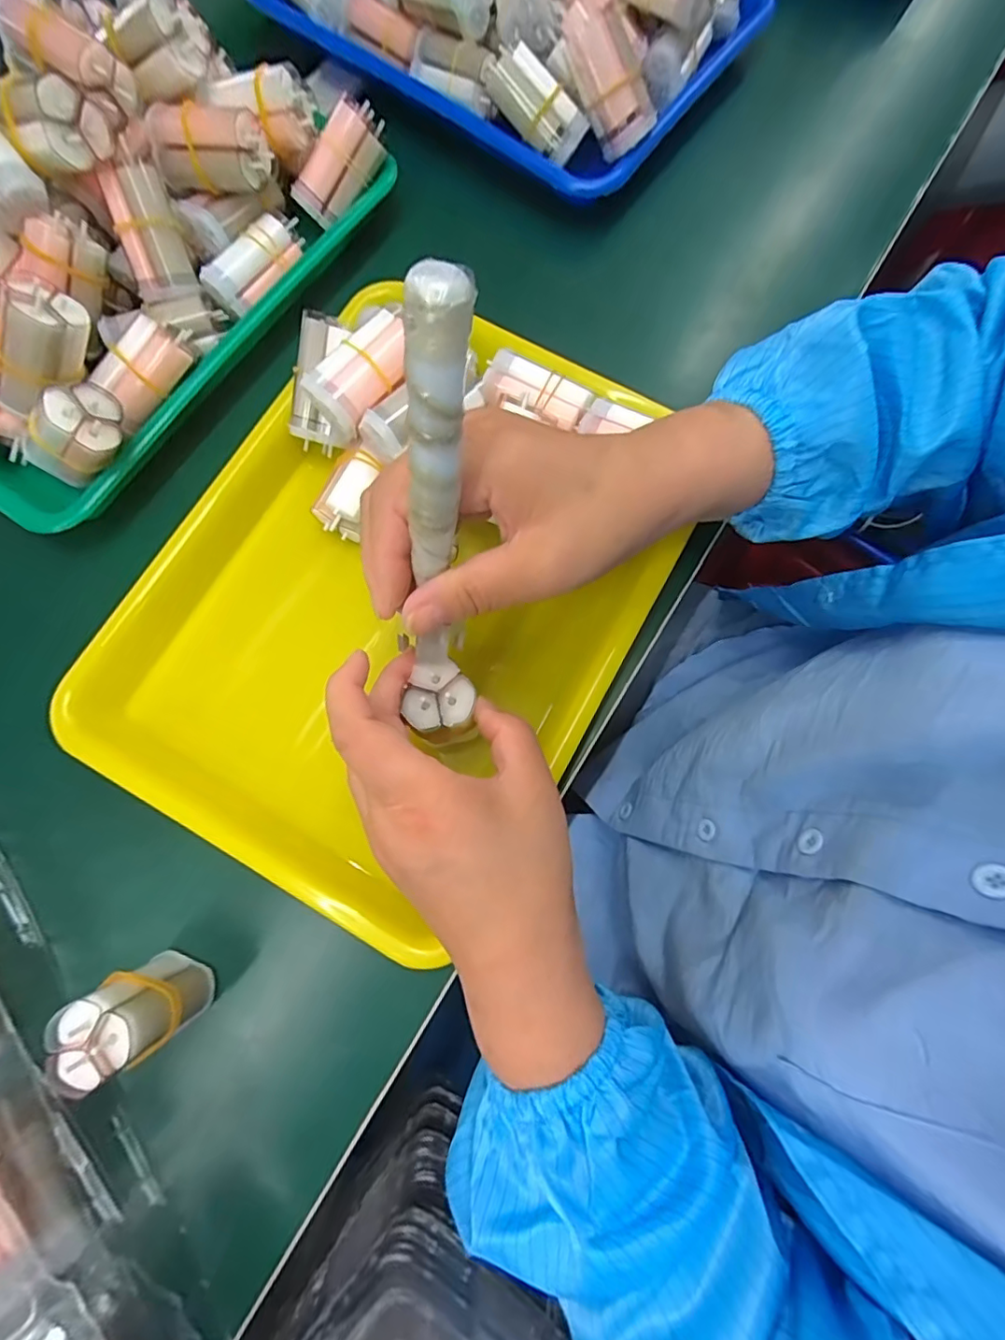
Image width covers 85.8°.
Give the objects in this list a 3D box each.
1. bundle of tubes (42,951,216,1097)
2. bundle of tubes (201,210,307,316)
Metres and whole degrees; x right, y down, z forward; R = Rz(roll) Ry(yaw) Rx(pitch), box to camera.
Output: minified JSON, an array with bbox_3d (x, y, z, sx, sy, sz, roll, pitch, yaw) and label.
[{"bbox_3d":[-0.165,0.155,0.251,0.030,0.078,0.036,-36,79,-7],"label":"bundle of tubes"},{"bbox_3d":[-0.154,-0.259,0.338,0.027,0.022,0.070,34,80,8],"label":"bundle of tubes"}]

